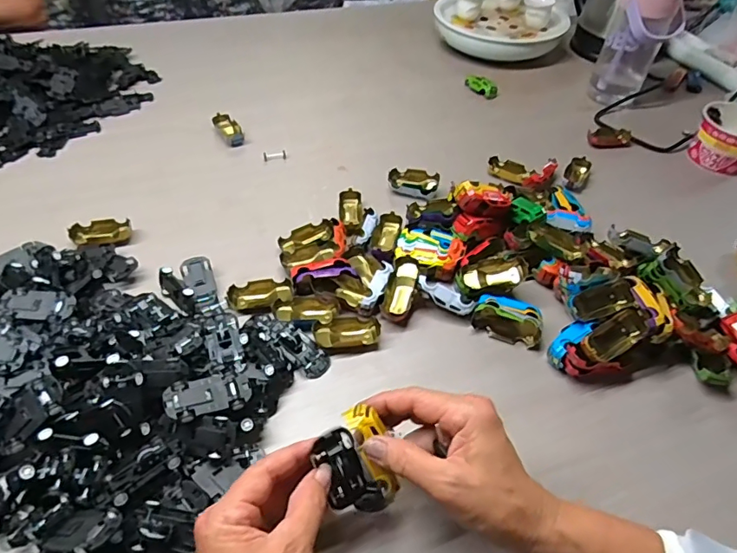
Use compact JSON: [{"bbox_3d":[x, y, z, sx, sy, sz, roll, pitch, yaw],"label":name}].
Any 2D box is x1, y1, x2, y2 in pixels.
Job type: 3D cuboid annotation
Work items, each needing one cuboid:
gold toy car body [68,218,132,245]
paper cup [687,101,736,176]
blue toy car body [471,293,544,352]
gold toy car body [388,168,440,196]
[{"bbox_3d":[-0.301,-0.050,0.546,0.060,0.014,0.036,-10,49,-11],"label":"gold toy car body"},{"bbox_3d":[0.504,-0.194,0.674,0.094,0.073,0.093,33,54,25],"label":"paper cup"},{"bbox_3d":[0.139,0.043,0.483,0.067,0.027,0.035,18,49,13],"label":"blue toy car body"},{"bbox_3d":[0.058,-0.119,0.630,0.064,0.028,0.029,10,48,7],"label":"gold toy car body"}]

